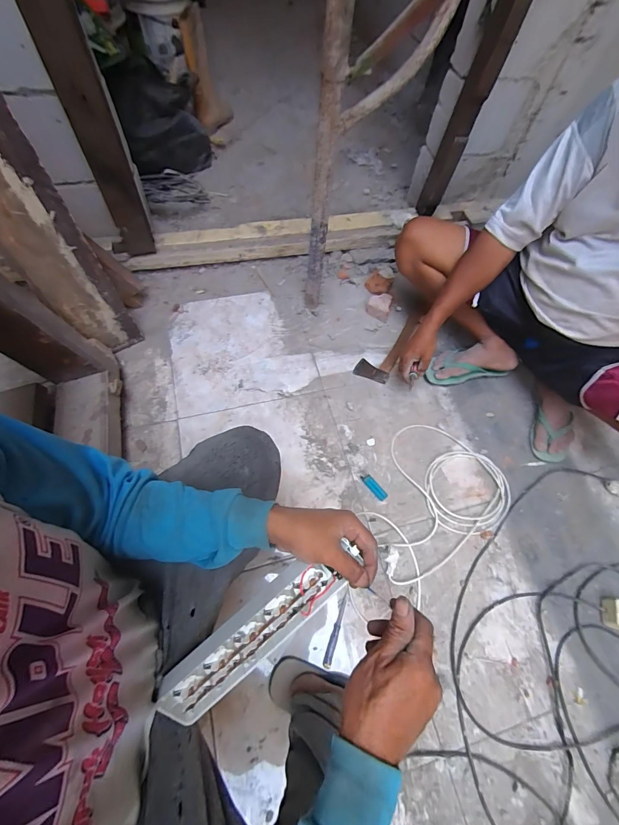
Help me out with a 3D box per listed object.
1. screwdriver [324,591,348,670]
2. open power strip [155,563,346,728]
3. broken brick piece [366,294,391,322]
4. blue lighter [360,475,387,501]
[{"bbox_3d":[0.055,0.443,0.704,0.016,0.010,0.134,18,65,6],"label":"screwdriver"},{"bbox_3d":[-0.065,0.253,0.391,0.240,0.034,0.061,-40,72,-3],"label":"open power strip"},{"bbox_3d":[0.216,-0.328,1.063,0.072,0.045,0.070,17,65,6],"label":"broken brick piece"},{"bbox_3d":[0.158,0.181,0.836,0.024,0.014,0.075,-35,71,-17],"label":"blue lighter"}]

